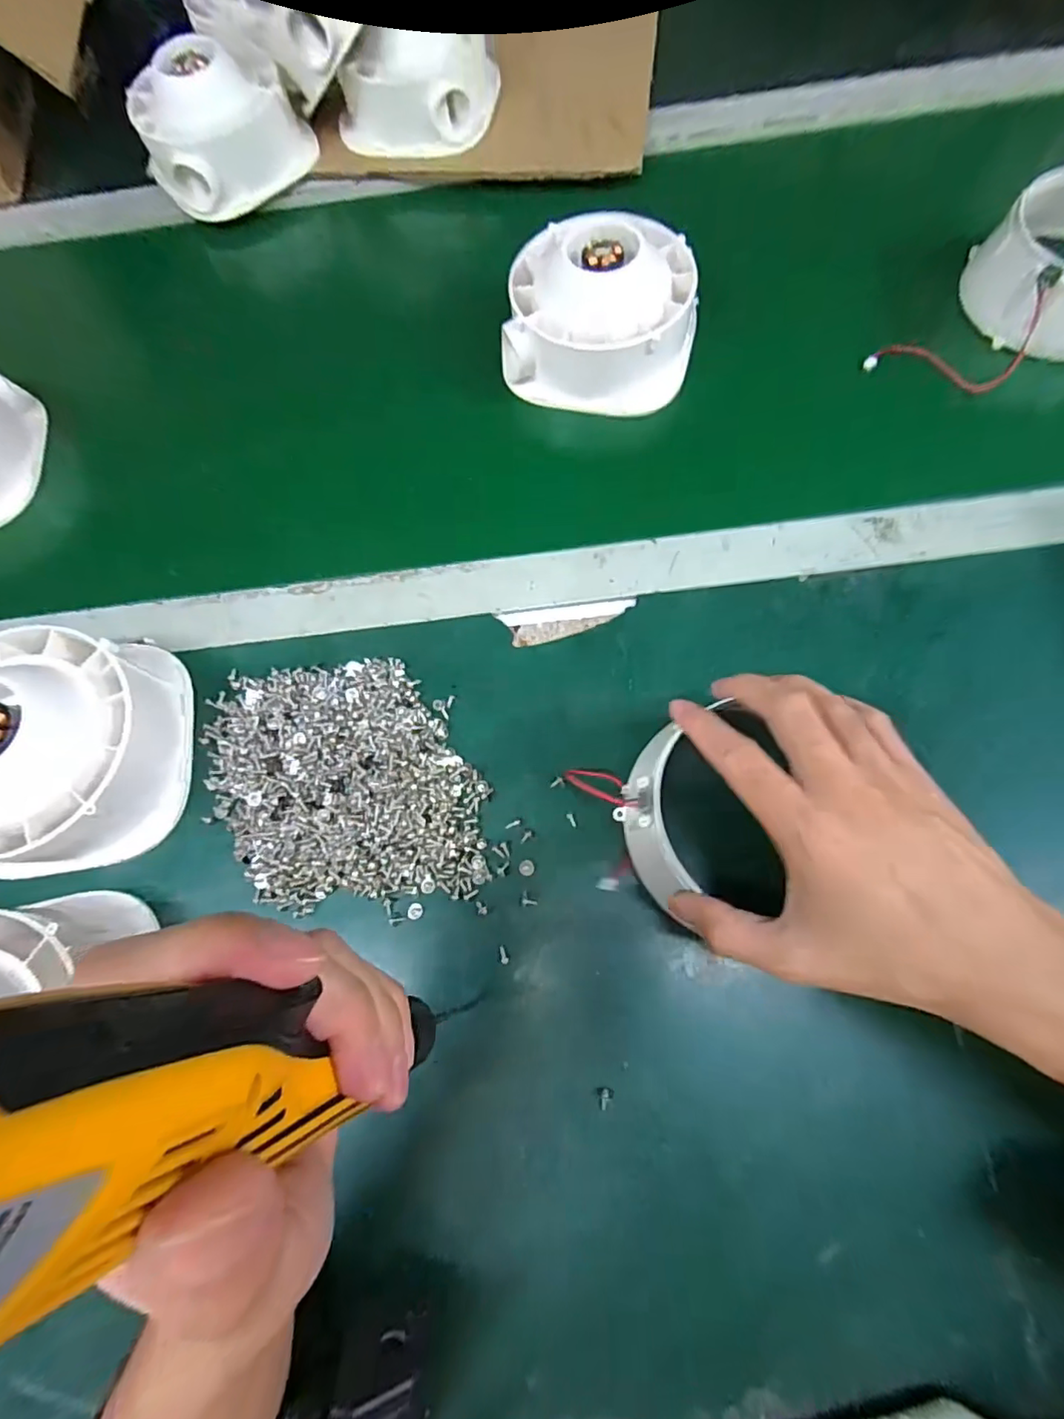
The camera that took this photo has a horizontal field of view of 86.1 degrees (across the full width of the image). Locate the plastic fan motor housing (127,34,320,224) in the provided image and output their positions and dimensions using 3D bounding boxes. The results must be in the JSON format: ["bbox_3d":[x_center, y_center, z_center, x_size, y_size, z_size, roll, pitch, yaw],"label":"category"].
[{"bbox_3d":[-0.268,-0.497,0.488,0.129,0.082,0.101,-42,71,-7],"label":"plastic fan motor housing"}]

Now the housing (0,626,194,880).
[{"bbox_3d":[-0.273,0.019,0.313,0.128,0.062,0.132,-2,71,2],"label":"housing"}]

